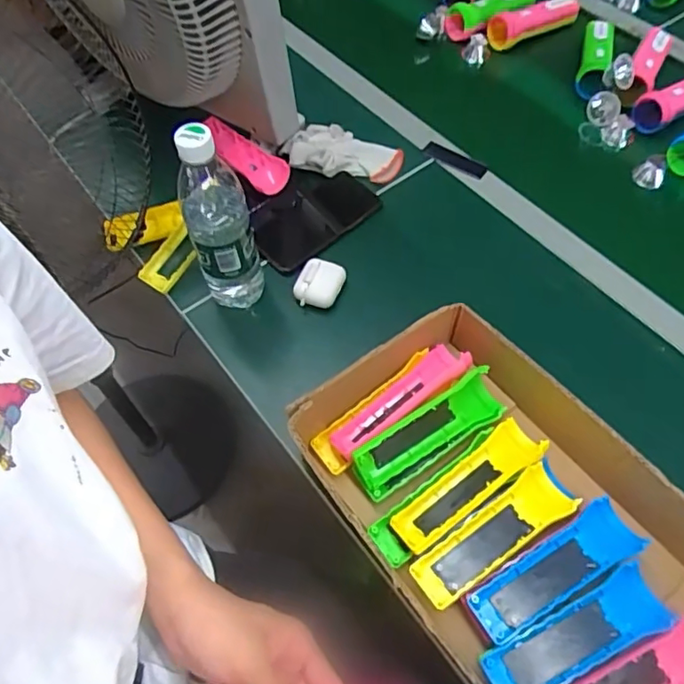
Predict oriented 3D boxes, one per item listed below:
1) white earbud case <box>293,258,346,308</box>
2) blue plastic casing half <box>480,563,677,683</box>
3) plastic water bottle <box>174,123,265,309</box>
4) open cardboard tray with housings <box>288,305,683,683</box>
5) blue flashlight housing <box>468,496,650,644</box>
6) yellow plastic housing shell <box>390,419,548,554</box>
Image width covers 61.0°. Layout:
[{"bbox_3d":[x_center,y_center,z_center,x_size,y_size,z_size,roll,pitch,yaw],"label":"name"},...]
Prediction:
[{"bbox_3d":[-0.025,-0.066,0.674,0.050,0.026,0.054,14,60,9],"label":"white earbud case"},{"bbox_3d":[0.184,0.237,0.461,0.149,0.026,0.046,-23,62,-13],"label":"blue plastic casing half"},{"bbox_3d":[-0.123,-0.117,0.585,0.064,0.220,0.054,-15,60,-8],"label":"plastic water bottle"},{"bbox_3d":[0.160,0.174,0.484,0.215,0.076,0.435,-33,64,-17],"label":"open cardboard tray with housings"},{"bbox_3d":[0.174,0.191,0.486,0.147,0.033,0.046,-27,63,-15],"label":"blue flashlight housing"},{"bbox_3d":[0.114,0.131,0.526,0.150,0.033,0.041,-34,64,-18],"label":"yellow plastic housing shell"}]

